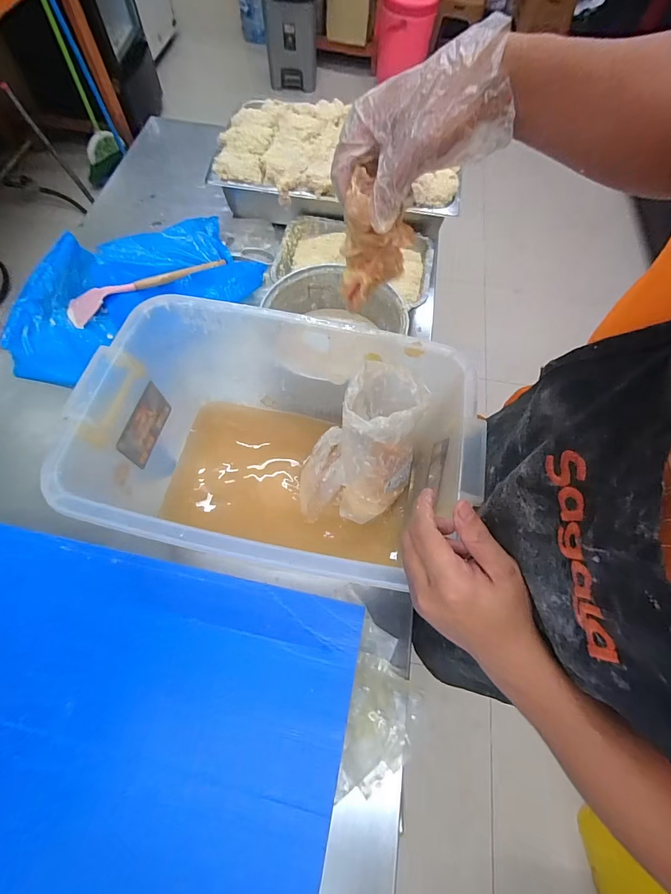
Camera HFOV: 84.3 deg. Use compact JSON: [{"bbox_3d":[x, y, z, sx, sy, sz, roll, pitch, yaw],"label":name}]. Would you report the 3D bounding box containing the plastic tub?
[{"bbox_3d":[-0.065,0.016,0.488,0.422,0.225,0.277,11,67,2],"label":"plastic tub"}]

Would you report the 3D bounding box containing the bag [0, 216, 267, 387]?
[{"bbox_3d":[-0.387,-0.290,0.683,0.448,0.083,0.227,-31,72,-15],"label":"bag"}]

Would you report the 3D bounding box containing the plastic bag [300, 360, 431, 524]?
[{"bbox_3d":[0.031,0.002,0.486,0.134,0.183,0.158,13,67,3],"label":"plastic bag"}]

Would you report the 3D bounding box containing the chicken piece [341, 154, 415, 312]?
[{"bbox_3d":[0.039,-0.193,0.365,0.056,0.117,0.043,23,68,7],"label":"chicken piece"}]

